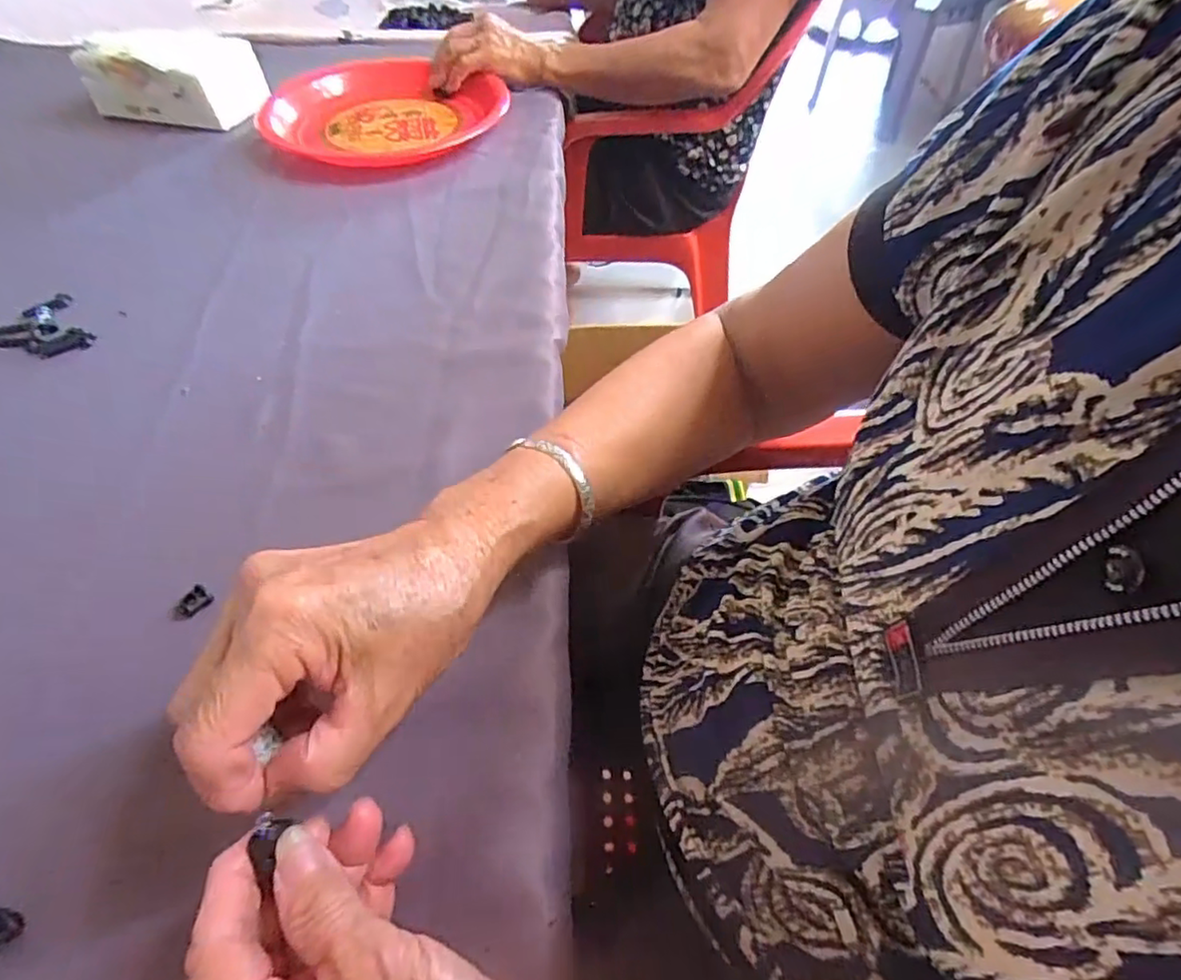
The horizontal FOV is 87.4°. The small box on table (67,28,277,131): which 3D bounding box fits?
[{"bbox_3d":[-0.440,-0.443,0.657,0.167,0.070,0.088,13,53,10],"label":"small box on table"}]

